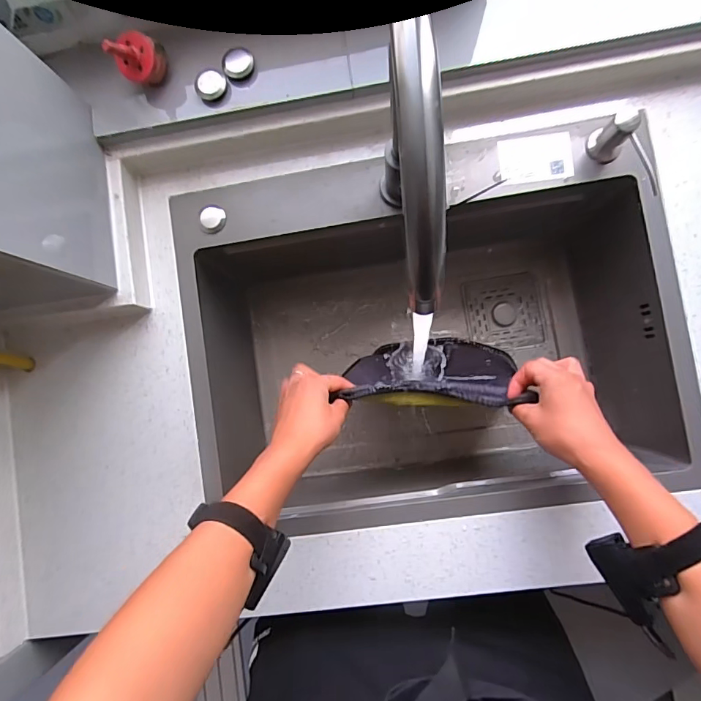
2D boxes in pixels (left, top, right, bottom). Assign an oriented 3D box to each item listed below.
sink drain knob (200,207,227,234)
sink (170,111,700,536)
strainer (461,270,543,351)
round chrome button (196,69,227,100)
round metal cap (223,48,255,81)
[{"bbox_3d":[-0.175,-0.166,0.569,0.032,0.008,0.033,0,87,3],"label":"sink drain knob"},{"bbox_3d":[0.102,-0.020,0.651,0.597,0.237,0.447,-9,86,6],"label":"sink"},{"bbox_3d":[0.259,-0.063,0.753,0.121,0.008,0.120,-9,86,6],"label":"strainer"},{"bbox_3d":[-0.160,-0.306,0.512,0.033,0.011,0.031,0,87,6],"label":"round chrome button"},{"bbox_3d":[-0.129,-0.331,0.513,0.034,0.012,0.031,0,87,6],"label":"round metal cap"}]

